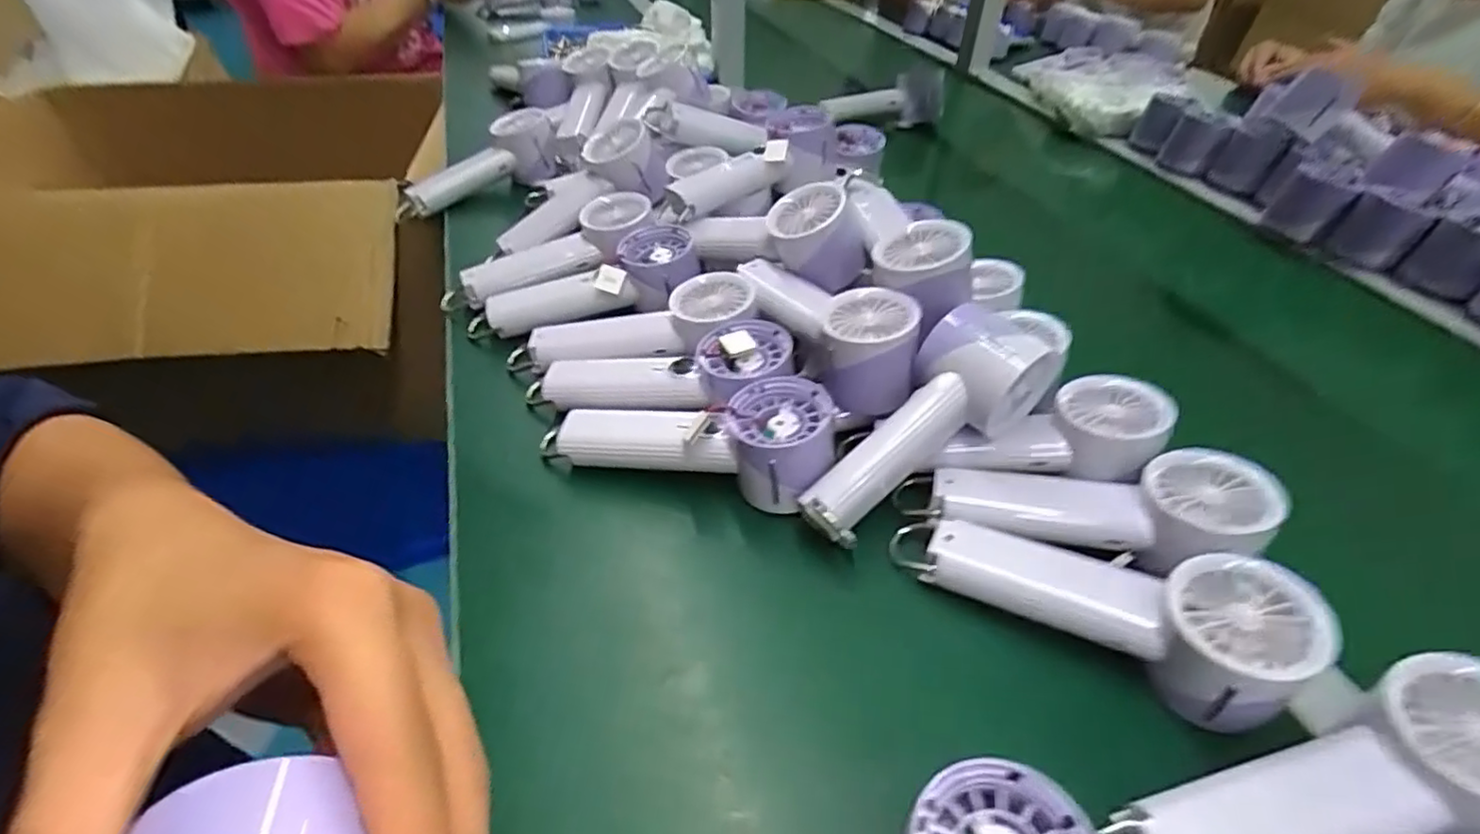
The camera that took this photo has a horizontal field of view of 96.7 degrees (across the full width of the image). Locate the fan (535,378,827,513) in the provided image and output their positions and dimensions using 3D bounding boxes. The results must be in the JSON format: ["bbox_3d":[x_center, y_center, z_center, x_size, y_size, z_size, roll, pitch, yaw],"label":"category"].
[{"bbox_3d":[-0.036,0.006,0.430,0.193,0.053,0.065,10,43,11],"label":"fan"}]

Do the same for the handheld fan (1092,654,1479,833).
[{"bbox_3d":[0.245,0.161,0.278,0.200,0.048,0.063,-20,44,0],"label":"handheld fan"}]

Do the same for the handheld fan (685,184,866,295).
[{"bbox_3d":[0.022,-0.147,0.540,0.165,0.071,0.061,13,42,32],"label":"handheld fan"}]

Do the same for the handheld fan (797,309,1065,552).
[{"bbox_3d":[0.110,0.006,0.401,0.175,0.060,0.062,-41,52,-8],"label":"handheld fan"}]

